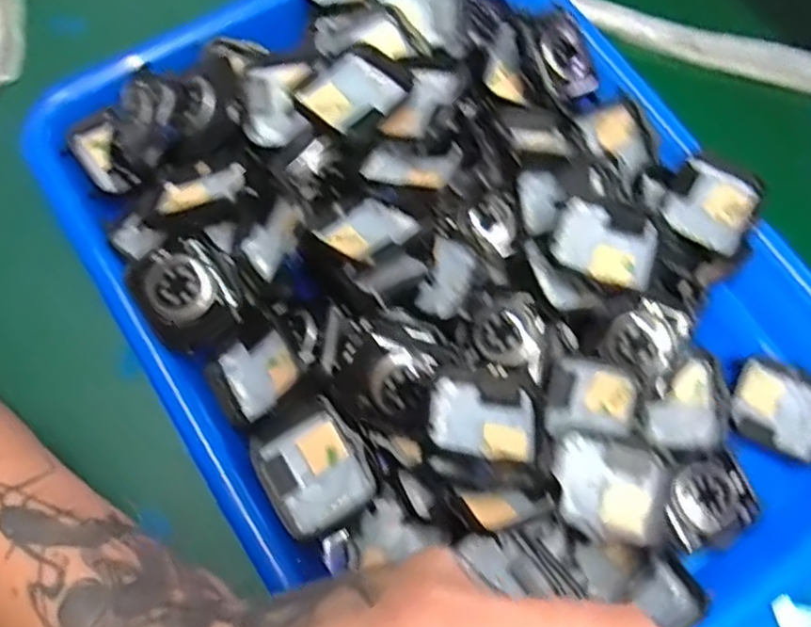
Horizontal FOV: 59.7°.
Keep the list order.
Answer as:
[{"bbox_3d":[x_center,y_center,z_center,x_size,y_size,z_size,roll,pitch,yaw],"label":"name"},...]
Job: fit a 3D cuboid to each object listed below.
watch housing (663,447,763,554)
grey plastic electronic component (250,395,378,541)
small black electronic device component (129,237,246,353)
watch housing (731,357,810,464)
[{"bbox_3d":[0.121,0.075,0.281,0.039,0.008,0.031,-31,74,-12],"label":"watch housing"},{"bbox_3d":[-0.034,0.058,0.263,0.037,0.015,0.042,-28,73,-11],"label":"grey plastic electronic component"},{"bbox_3d":[-0.084,-0.008,0.274,0.036,0.015,0.041,-35,75,-13],"label":"small black electronic device component"},{"bbox_3d":[0.159,0.040,0.297,0.043,0.007,0.035,22,71,6],"label":"watch housing"}]

